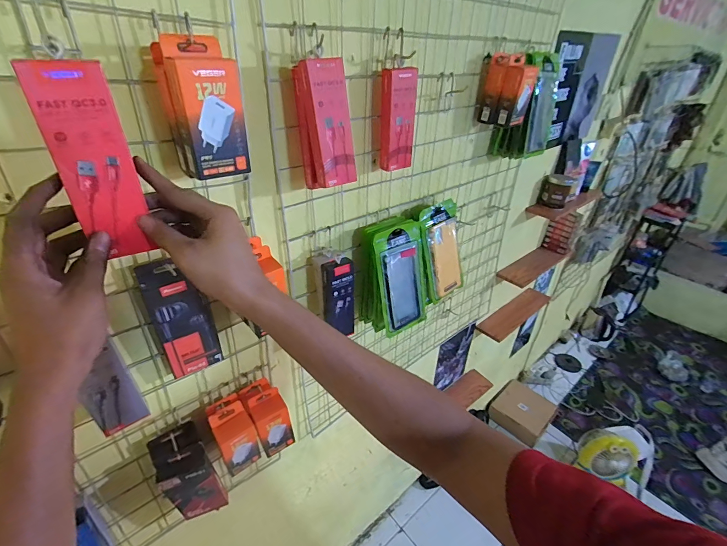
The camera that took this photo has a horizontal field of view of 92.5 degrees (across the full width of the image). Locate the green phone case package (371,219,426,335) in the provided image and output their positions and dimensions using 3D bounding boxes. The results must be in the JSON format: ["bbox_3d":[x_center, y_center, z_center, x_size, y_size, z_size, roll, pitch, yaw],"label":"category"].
[{"bbox_3d":[0.082,0.010,0.693,0.121,0.210,0.015,-22,22,-32],"label":"green phone case package"}]

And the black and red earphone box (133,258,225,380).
[{"bbox_3d":[-0.243,0.066,0.474,0.070,0.176,0.025,-15,36,-25],"label":"black and red earphone box"}]

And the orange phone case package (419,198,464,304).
[{"bbox_3d":[0.168,-0.044,0.745,0.110,0.197,0.022,-24,22,-30],"label":"orange phone case package"}]

